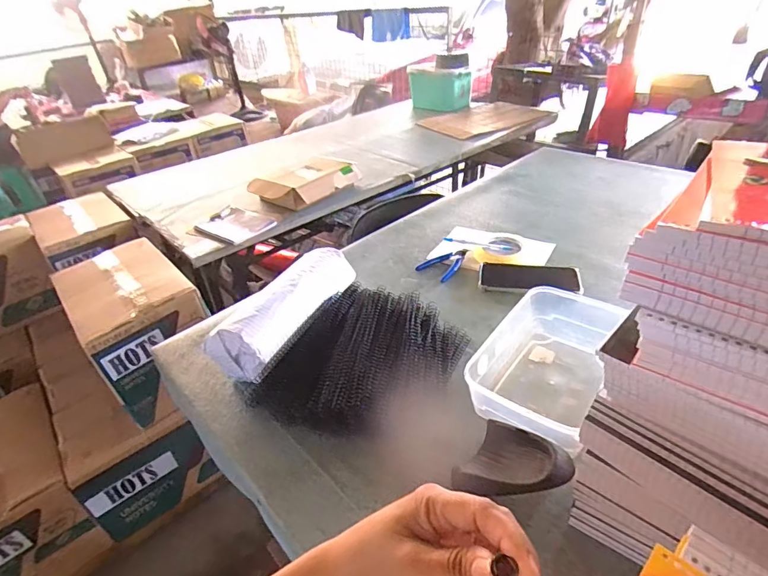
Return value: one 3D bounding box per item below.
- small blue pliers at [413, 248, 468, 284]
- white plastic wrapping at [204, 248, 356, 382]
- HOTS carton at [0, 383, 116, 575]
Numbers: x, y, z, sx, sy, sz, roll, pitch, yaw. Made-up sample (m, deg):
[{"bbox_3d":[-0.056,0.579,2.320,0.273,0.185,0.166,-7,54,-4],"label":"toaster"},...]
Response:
[{"bbox_3d":[0.127,-0.048,0.864,0.109,0.009,0.076,-28,41,-30],"label":"small blue pliers"},{"bbox_3d":[-0.151,0.024,0.695,0.091,0.076,0.264,17,40,28],"label":"white plastic wrapping"},{"bbox_3d":[-1.030,0.567,1.243,0.294,0.323,0.499,-29,42,-30],"label":"HOTS carton"}]

